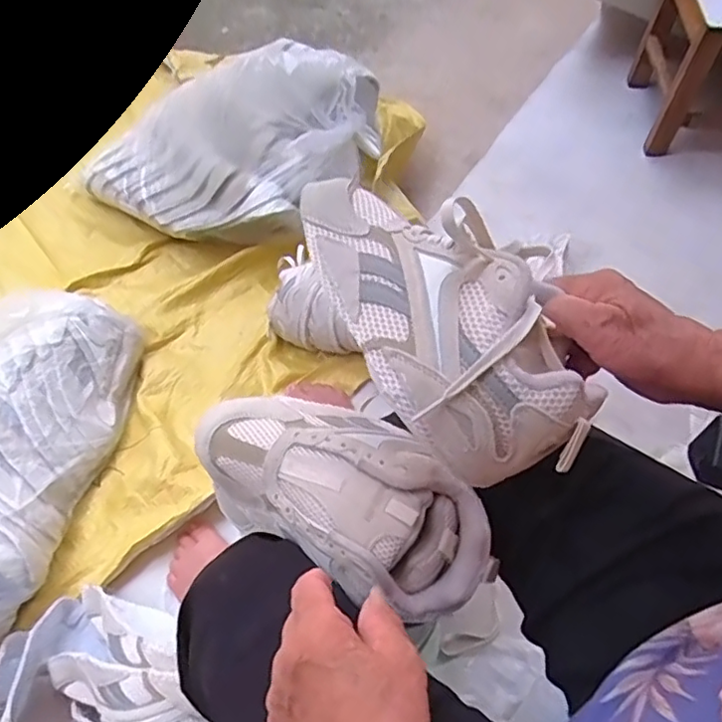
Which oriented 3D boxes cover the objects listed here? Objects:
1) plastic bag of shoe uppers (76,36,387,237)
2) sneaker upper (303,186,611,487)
[{"bbox_3d":[-0.224,-0.358,1.023,0.505,0.217,0.200,-5,59,-3],"label":"plastic bag of shoe uppers"},{"bbox_3d":[0.035,-0.039,0.350,0.100,0.079,0.224,-27,60,-15],"label":"sneaker upper"}]

